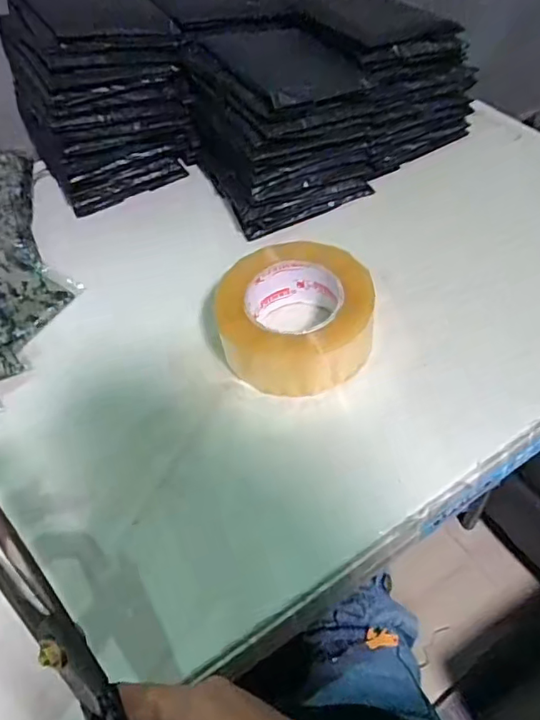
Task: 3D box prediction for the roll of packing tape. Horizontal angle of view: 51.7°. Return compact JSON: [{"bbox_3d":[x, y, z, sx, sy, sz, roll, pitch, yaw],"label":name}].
[{"bbox_3d":[0.022,-0.035,0.461,0.124,0.058,0.113,-3,53,4],"label":"roll of packing tape"}]

